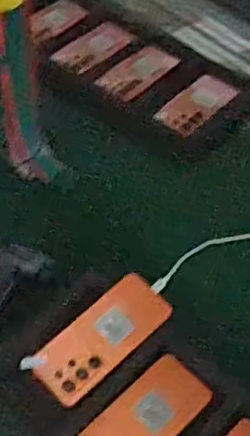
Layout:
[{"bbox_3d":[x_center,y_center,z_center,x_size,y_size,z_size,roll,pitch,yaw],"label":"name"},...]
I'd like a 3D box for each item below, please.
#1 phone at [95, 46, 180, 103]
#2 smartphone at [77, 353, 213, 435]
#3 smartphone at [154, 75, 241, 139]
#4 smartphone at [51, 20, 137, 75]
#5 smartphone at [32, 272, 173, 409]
[{"bbox_3d":[0.025,-0.266,1.119,0.078,0.016,0.176,31,55,18],"label":"phone"},{"bbox_3d":[0.018,0.232,0.694,0.170,0.007,0.081,-38,58,-24],"label":"smartphone"},{"bbox_3d":[0.126,-0.198,1.063,0.081,0.009,0.166,33,55,20],"label":"smartphone"},{"bbox_3d":[-0.056,-0.320,1.154,0.075,0.007,0.196,29,47,15],"label":"smartphone"},{"bbox_3d":[-0.027,0.146,0.748,0.081,0.005,0.178,39,67,24],"label":"smartphone"}]

